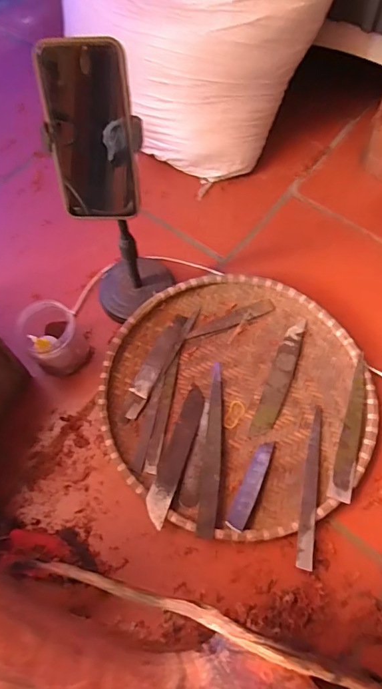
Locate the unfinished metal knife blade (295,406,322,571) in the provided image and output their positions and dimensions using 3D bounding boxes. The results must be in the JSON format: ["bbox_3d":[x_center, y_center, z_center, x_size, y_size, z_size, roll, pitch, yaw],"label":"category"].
[{"bbox_3d":[0.143,0.163,0.540,0.018,0.007,0.191,7,56,13],"label":"unfinished metal knife blade"}]

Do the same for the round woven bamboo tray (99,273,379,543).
[{"bbox_3d":[0.060,0.063,0.588,0.335,0.035,0.329,0,63,1],"label":"round woven bamboo tray"}]

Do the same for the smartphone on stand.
[{"bbox_3d":[-0.096,-0.199,0.437,0.079,0.156,0.010,-1,32,2],"label":"smartphone on stand"}]

